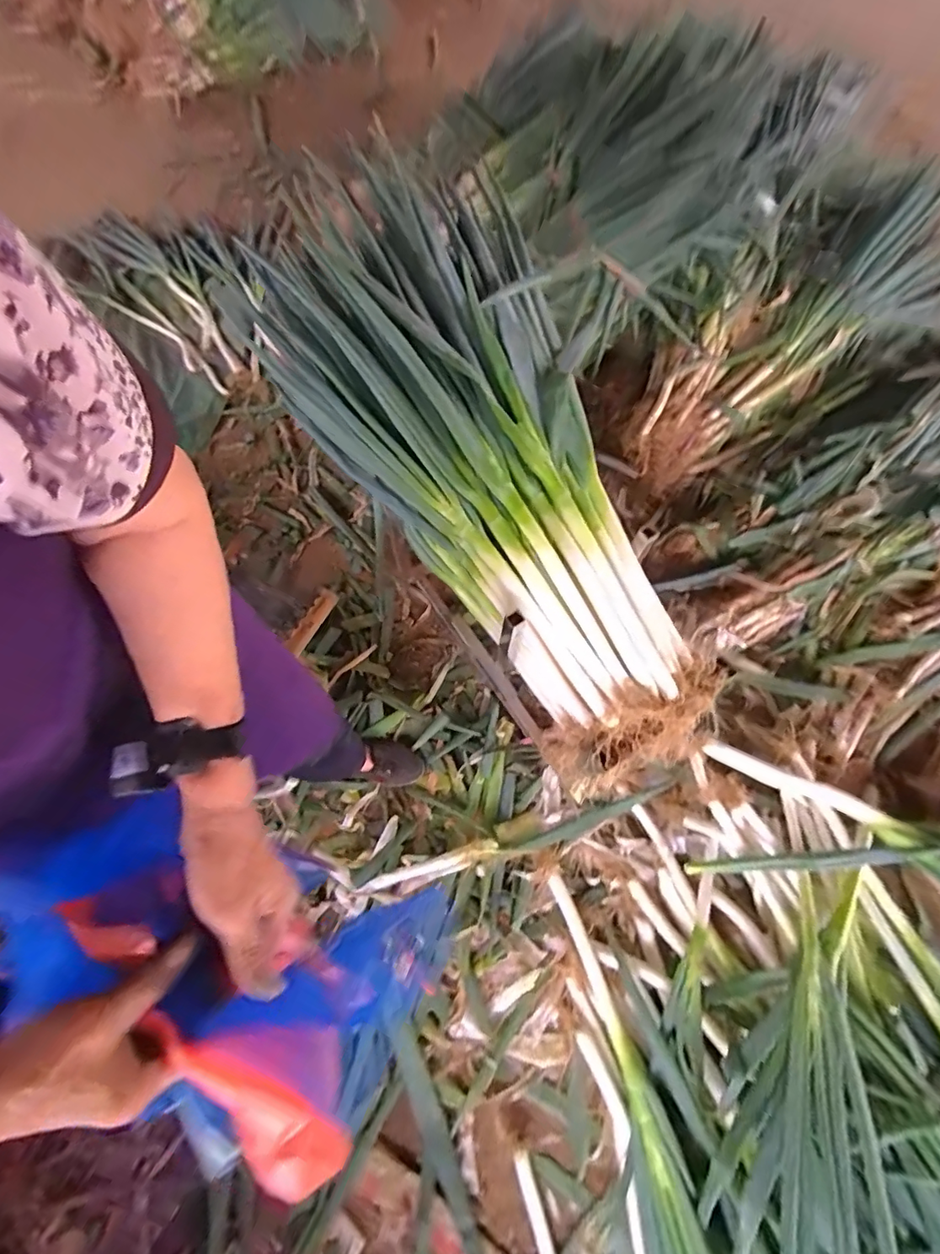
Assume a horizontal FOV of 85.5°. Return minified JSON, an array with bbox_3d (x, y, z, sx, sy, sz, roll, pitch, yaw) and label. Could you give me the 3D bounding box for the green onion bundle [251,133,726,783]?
[{"bbox_3d":[0.055,-0.260,0.904,0.458,0.232,1.035,-30,90,-12],"label":"green onion bundle"}]

